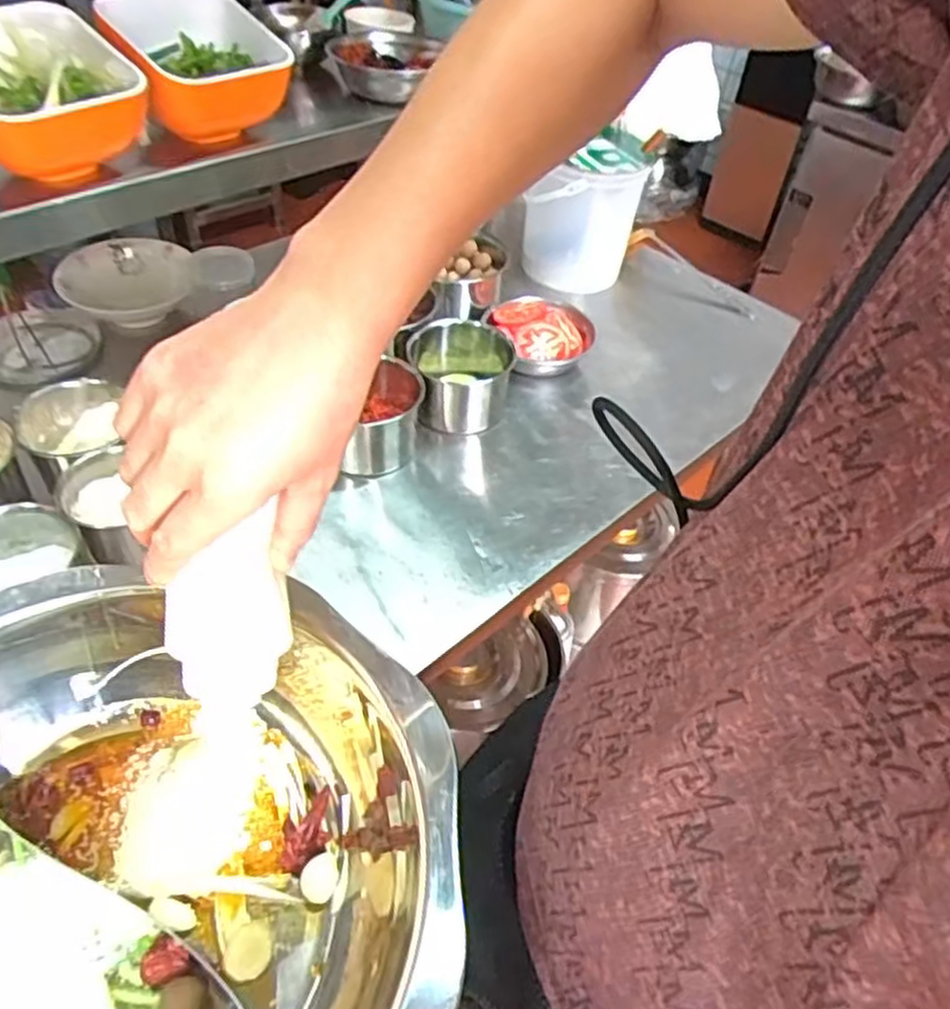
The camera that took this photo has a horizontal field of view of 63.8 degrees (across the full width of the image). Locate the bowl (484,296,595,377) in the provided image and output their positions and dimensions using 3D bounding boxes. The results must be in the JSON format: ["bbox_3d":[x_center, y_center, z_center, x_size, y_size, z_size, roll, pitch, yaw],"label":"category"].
[{"bbox_3d":[0.098,-0.240,1.084,0.151,0.068,0.143,3,46,-4],"label":"bowl"}]

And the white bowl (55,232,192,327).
[{"bbox_3d":[-0.476,-0.300,1.048,0.166,0.075,0.155,-9,48,-15],"label":"white bowl"}]

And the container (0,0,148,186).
[{"bbox_3d":[-0.395,-0.373,0.701,0.154,0.113,0.129,-25,54,-27],"label":"container"}]

